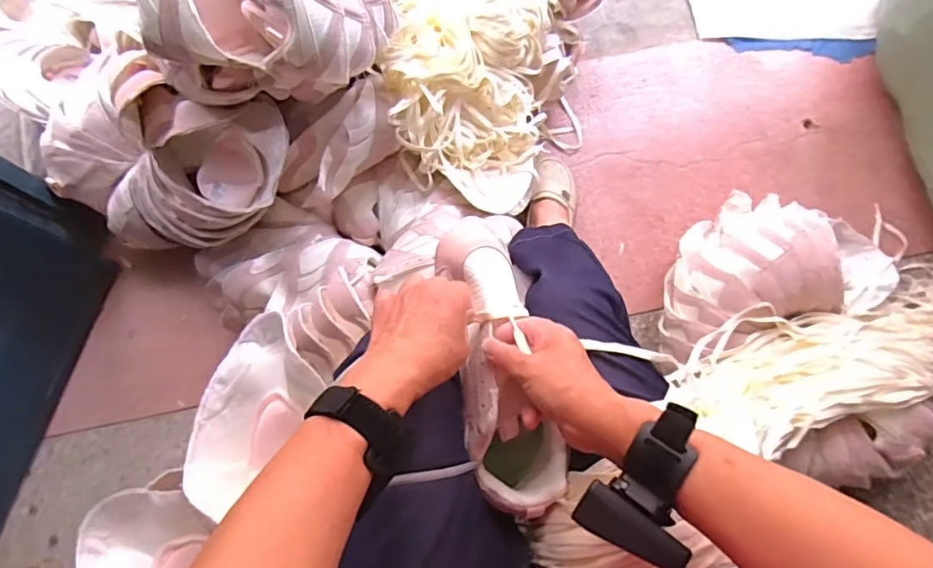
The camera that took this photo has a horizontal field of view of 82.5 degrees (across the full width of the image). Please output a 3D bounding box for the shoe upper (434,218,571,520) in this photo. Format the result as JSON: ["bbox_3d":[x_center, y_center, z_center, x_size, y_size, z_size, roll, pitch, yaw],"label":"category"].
[{"bbox_3d":[0.029,0.068,0.457,0.077,0.065,0.245,-11,84,-4],"label":"shoe upper"}]

